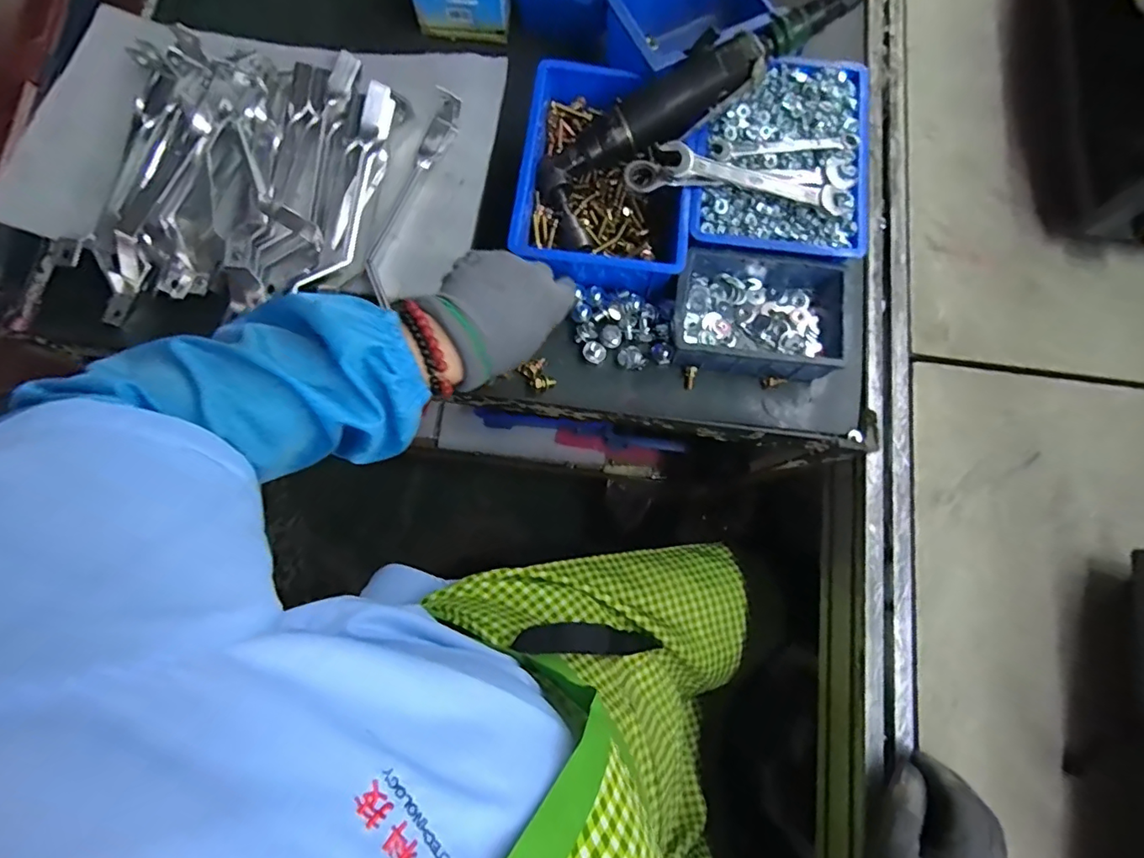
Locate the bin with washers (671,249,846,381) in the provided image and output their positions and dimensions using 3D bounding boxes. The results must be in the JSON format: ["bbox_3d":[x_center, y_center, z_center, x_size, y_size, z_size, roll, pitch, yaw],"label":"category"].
[{"bbox_3d":[0.160,-0.101,0.459,0.139,0.054,0.102,9,77,1],"label":"bin with washers"}]

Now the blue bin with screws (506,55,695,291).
[{"bbox_3d":[0.032,-0.226,0.480,0.145,0.065,0.201,6,77,1],"label":"blue bin with screws"}]

